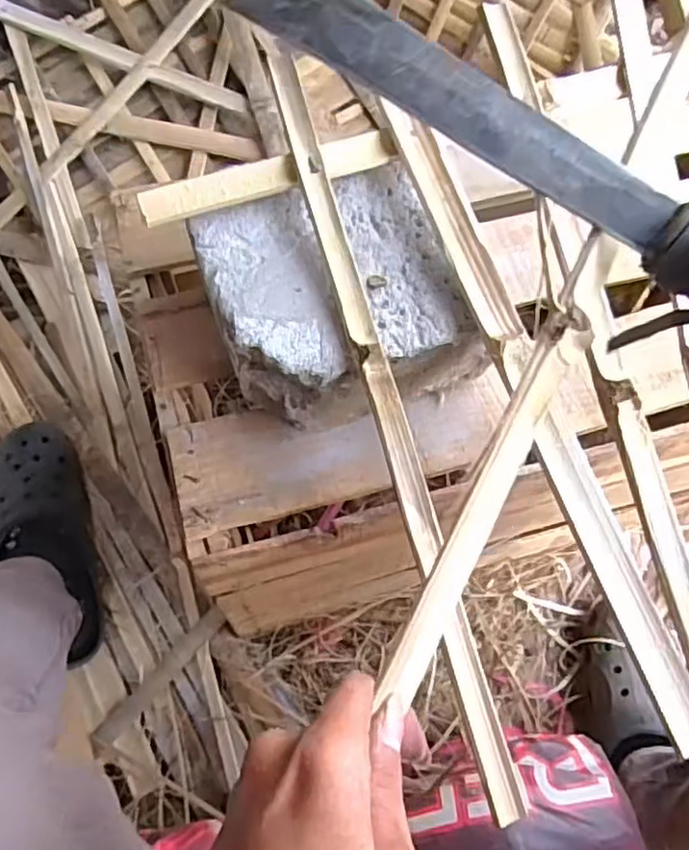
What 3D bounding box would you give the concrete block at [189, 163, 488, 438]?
[{"bbox_3d":[-0.009,-0.091,0.491,0.167,0.081,0.174,-24,66,-12],"label":"concrete block"}]

